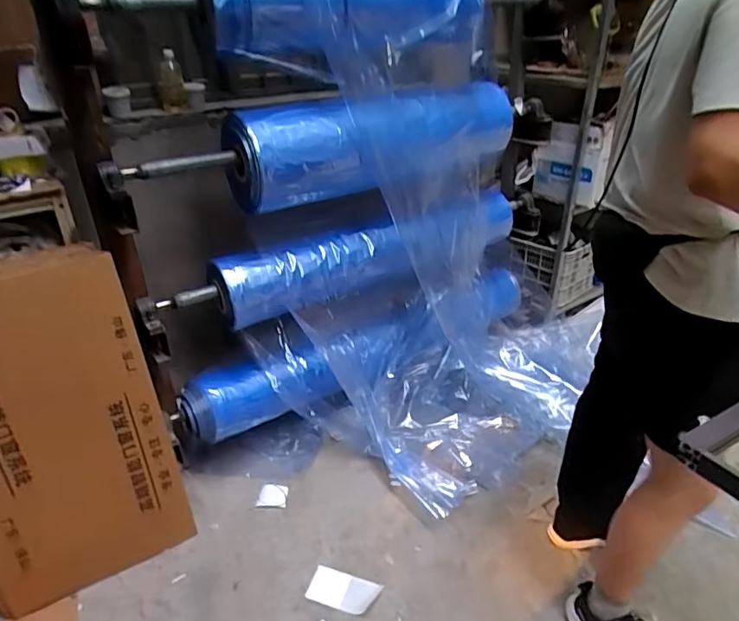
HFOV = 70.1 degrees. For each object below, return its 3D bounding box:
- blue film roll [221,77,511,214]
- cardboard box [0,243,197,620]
[{"bbox_3d":[0.023,-0.575,1.765,1.065,0.266,0.324,-21,35,-31],"label":"blue film roll"},{"bbox_3d":[-0.824,0.321,1.369,0.520,0.907,0.101,-21,22,-31],"label":"cardboard box"}]

